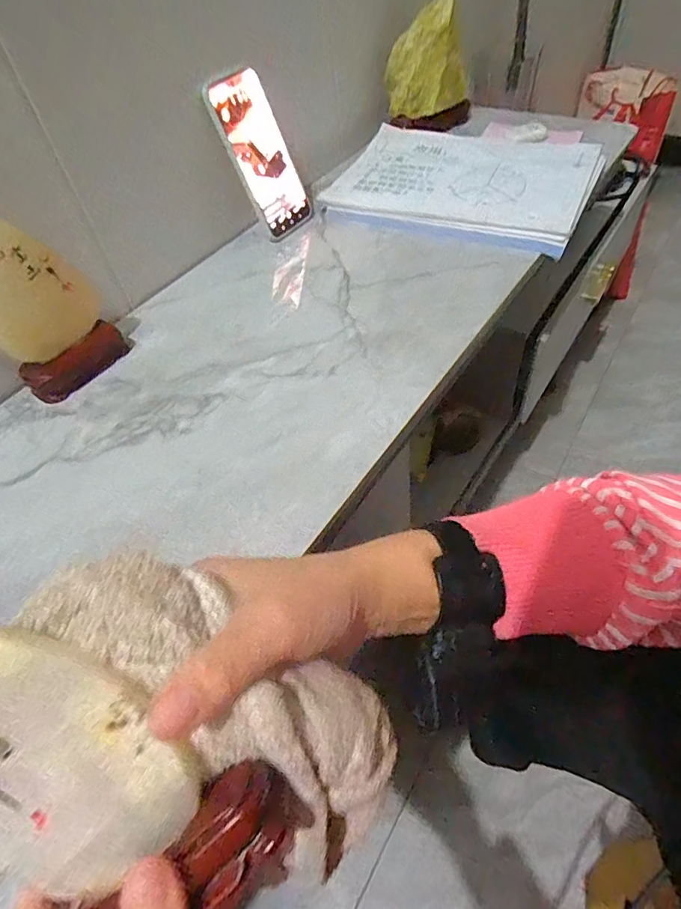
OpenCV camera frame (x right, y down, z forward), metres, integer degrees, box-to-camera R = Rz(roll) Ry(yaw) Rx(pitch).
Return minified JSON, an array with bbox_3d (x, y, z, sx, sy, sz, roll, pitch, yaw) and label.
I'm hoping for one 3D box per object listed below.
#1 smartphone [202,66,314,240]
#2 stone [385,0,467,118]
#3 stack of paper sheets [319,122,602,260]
[{"bbox_3d":[-0.086,-0.336,0.571,0.009,0.160,0.077,19,58,46],"label":"smartphone"},{"bbox_3d":[0.124,-0.541,0.704,0.117,0.133,0.054,-36,53,-21],"label":"stone"},{"bbox_3d":[0.152,-0.346,0.631,0.298,0.029,0.251,17,54,22],"label":"stack of paper sheets"}]

